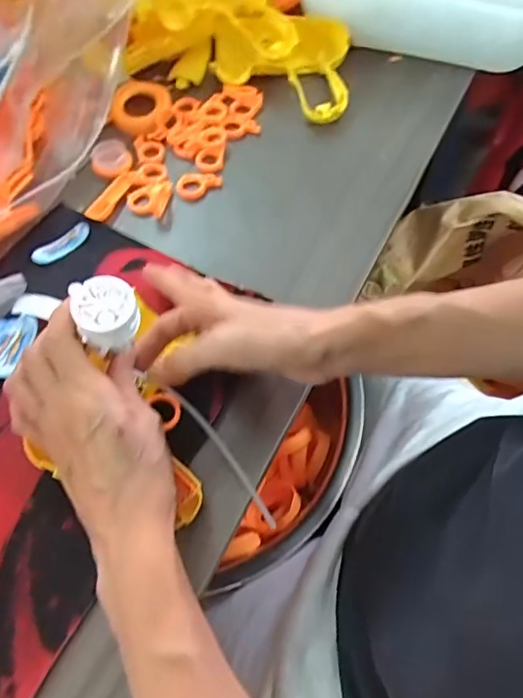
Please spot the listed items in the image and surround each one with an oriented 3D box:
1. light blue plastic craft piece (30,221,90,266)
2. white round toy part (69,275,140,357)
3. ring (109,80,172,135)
[{"bbox_3d":[-0.168,-0.088,0.435,0.053,0.009,0.022,-34,66,-14],"label":"light blue plastic craft piece"},{"bbox_3d":[-0.090,-0.022,0.299,0.033,0.023,0.038,-25,63,-14],"label":"white round toy part"},{"bbox_3d":[-0.117,-0.238,0.499,0.052,0.015,0.056,-1,63,2],"label":"ring"}]

